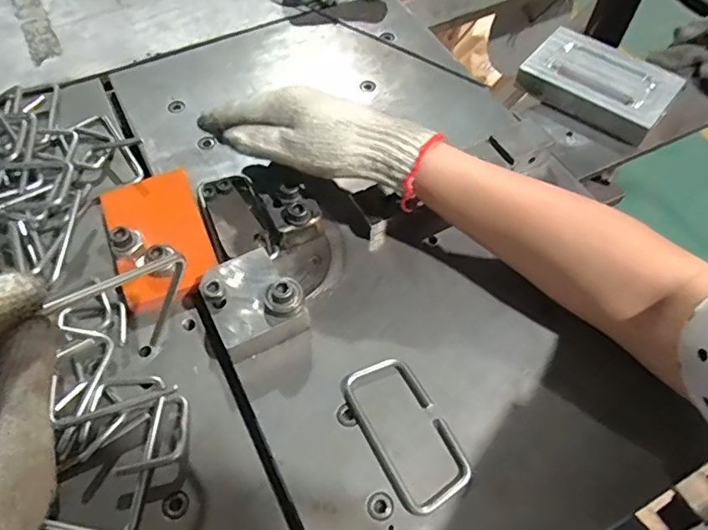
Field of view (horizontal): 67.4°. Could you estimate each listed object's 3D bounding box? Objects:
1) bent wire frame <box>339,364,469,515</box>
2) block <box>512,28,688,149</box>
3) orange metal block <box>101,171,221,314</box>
[{"bbox_3d":[0.036,0.115,0.373,0.054,0.005,0.105,-25,60,-15],"label":"bent wire frame"},{"bbox_3d":[0.252,-0.189,0.549,0.139,0.031,0.097,33,63,19],"label":"block"},{"bbox_3d":[-0.165,-0.025,0.450,0.076,0.015,0.122,-21,60,-13],"label":"orange metal block"}]

